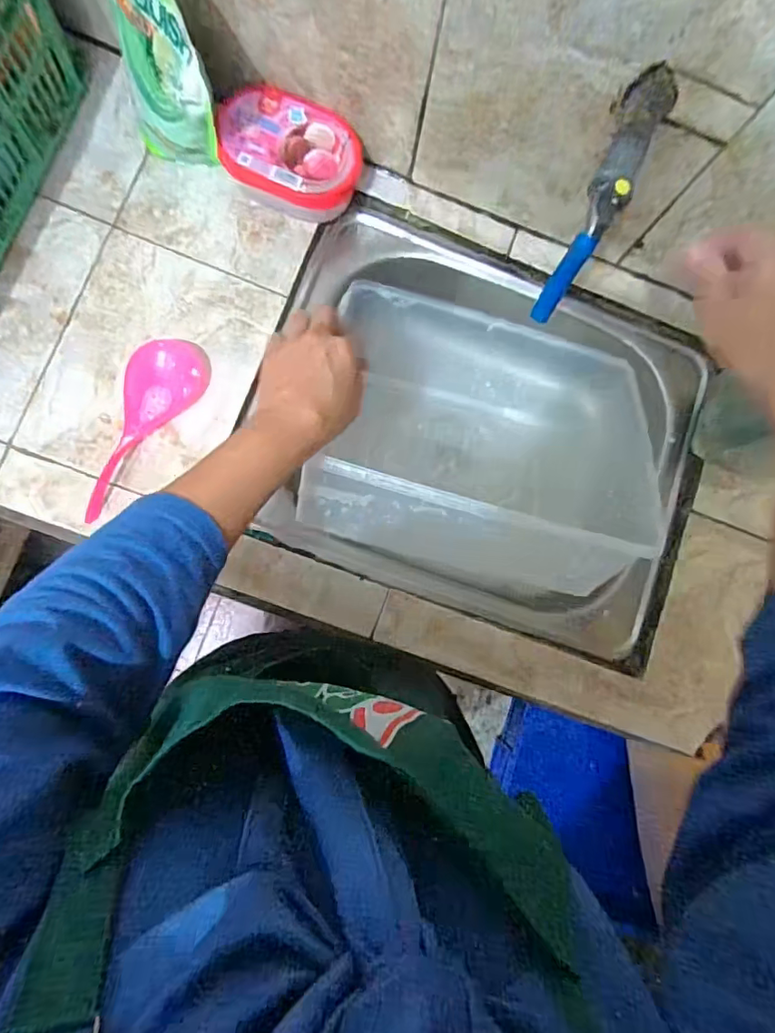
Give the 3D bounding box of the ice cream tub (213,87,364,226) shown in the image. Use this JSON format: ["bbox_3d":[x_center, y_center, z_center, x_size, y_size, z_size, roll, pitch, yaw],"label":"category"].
[{"bbox_3d":[-0.103,-0.374,0.553,0.145,0.049,0.101,27,83,-4],"label":"ice cream tub"}]

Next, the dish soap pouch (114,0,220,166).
[{"bbox_3d":[-0.214,-0.413,0.476,0.066,0.184,0.134,-24,89,-8],"label":"dish soap pouch"}]

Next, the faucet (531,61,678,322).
[{"bbox_3d":[0.171,-0.257,0.427,0.051,0.094,0.169,31,83,-3],"label":"faucet"}]

